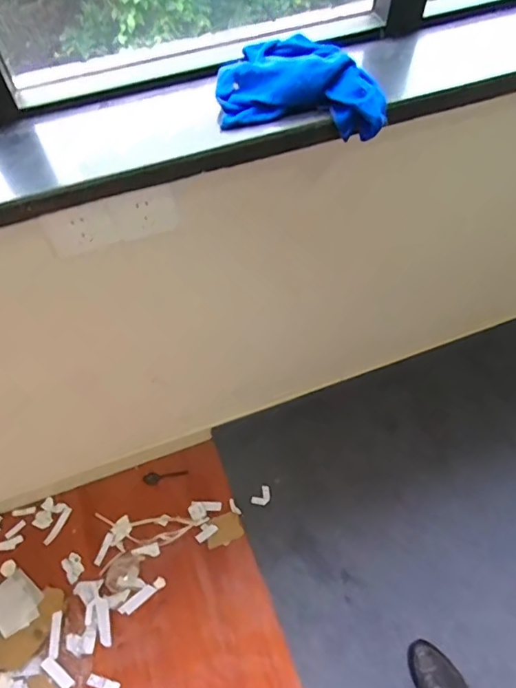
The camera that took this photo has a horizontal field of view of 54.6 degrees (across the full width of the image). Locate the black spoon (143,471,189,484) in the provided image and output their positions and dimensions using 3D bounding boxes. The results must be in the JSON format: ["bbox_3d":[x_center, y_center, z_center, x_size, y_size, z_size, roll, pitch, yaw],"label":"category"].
[{"bbox_3d":[-0.253,0.366,1.368,0.121,0.008,0.031,-3,59,-2],"label":"black spoon"}]

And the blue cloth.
[{"bbox_3d":[0.059,-0.334,0.644,0.215,0.053,0.153,5,60,4],"label":"blue cloth"}]

